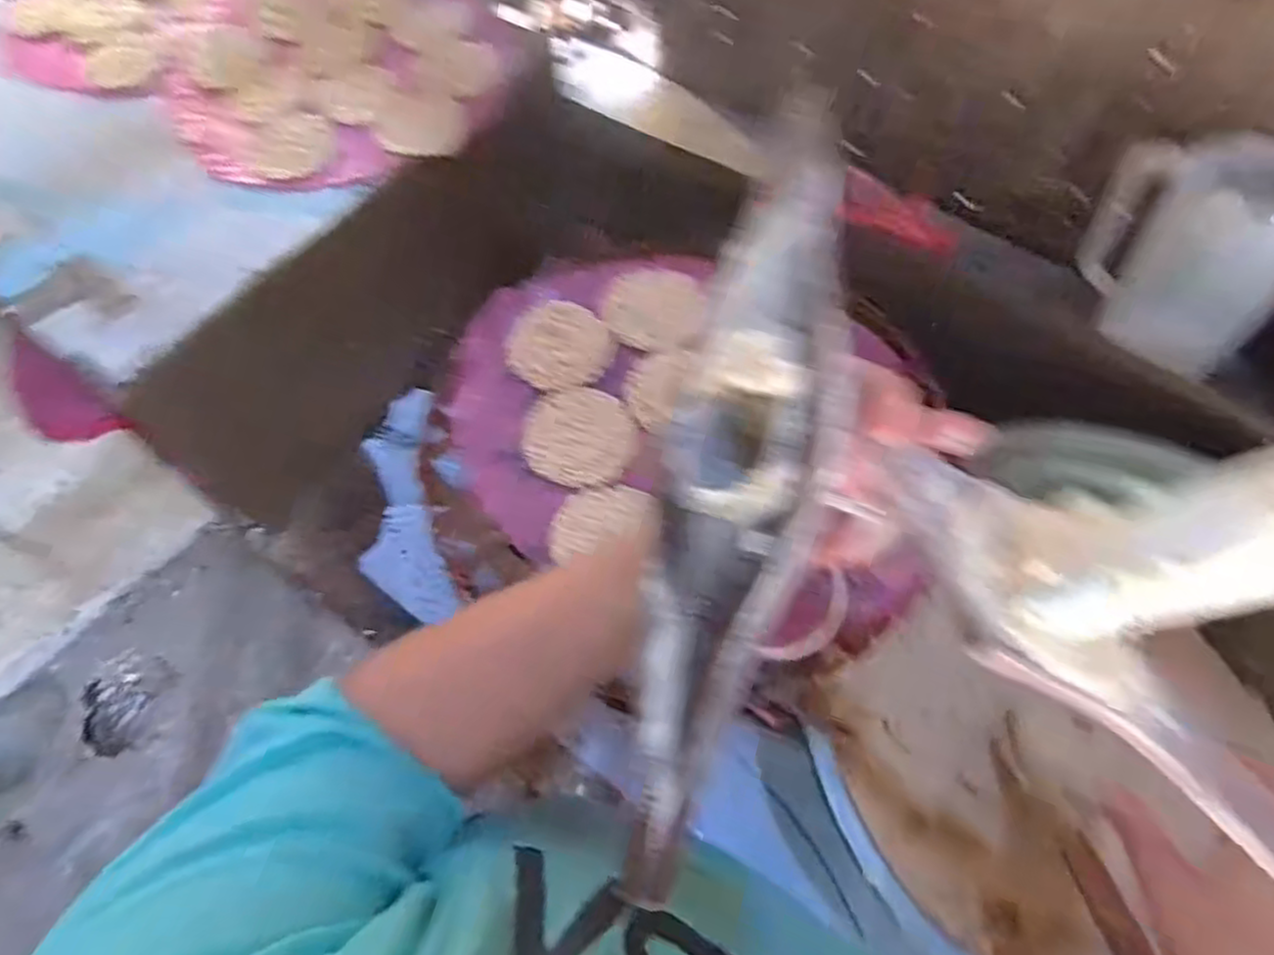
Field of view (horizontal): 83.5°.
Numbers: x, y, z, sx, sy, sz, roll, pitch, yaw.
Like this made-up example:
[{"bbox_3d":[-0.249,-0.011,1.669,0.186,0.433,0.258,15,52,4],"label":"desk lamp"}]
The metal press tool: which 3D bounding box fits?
[{"bbox_3d":[0.033,-0.003,0.229,0.049,0.037,0.249,11,80,8],"label":"metal press tool"}]

